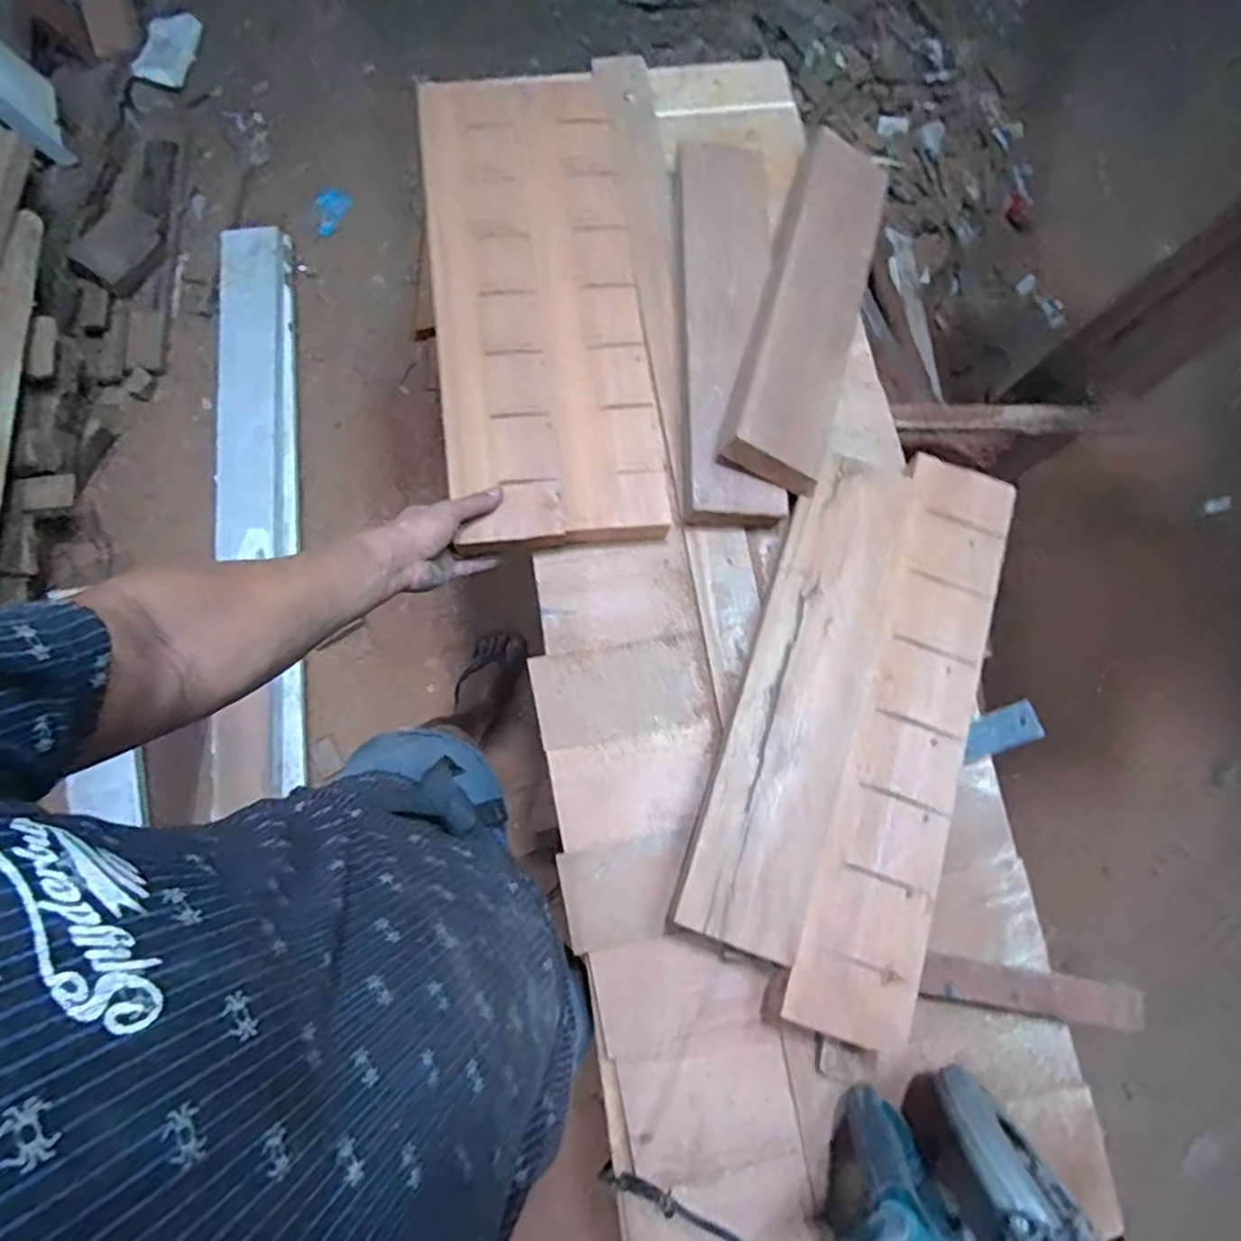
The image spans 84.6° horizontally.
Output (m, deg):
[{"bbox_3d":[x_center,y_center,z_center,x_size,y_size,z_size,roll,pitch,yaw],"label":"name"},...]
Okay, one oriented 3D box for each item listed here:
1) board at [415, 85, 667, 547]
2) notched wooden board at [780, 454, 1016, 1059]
[{"bbox_3d":[-0.095,-0.366,0.757,0.221,0.040,0.581,-8,76,-3],"label":"board"},{"bbox_3d":[0.288,0.101,0.657,0.120,0.023,0.564,20,74,3],"label":"notched wooden board"}]

